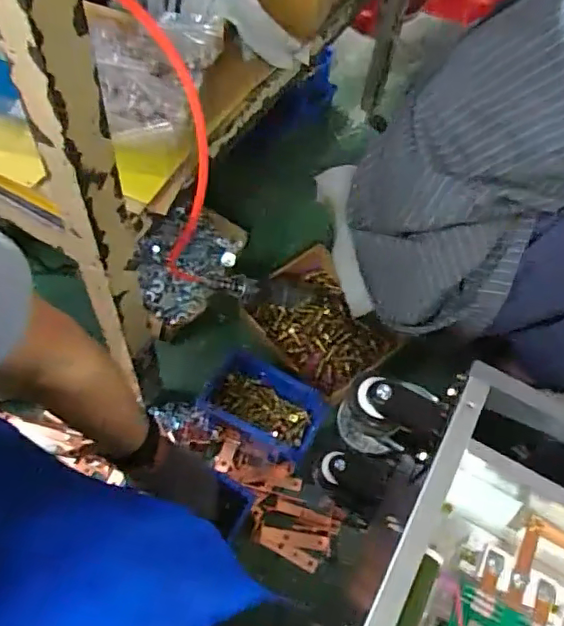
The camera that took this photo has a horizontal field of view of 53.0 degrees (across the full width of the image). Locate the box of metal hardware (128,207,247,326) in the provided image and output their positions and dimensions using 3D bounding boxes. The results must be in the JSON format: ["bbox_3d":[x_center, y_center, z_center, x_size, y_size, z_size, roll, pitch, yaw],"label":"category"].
[{"bbox_3d":[-0.155,-0.085,0.921,0.158,0.056,0.218,17,59,5],"label":"box of metal hardware"}]

